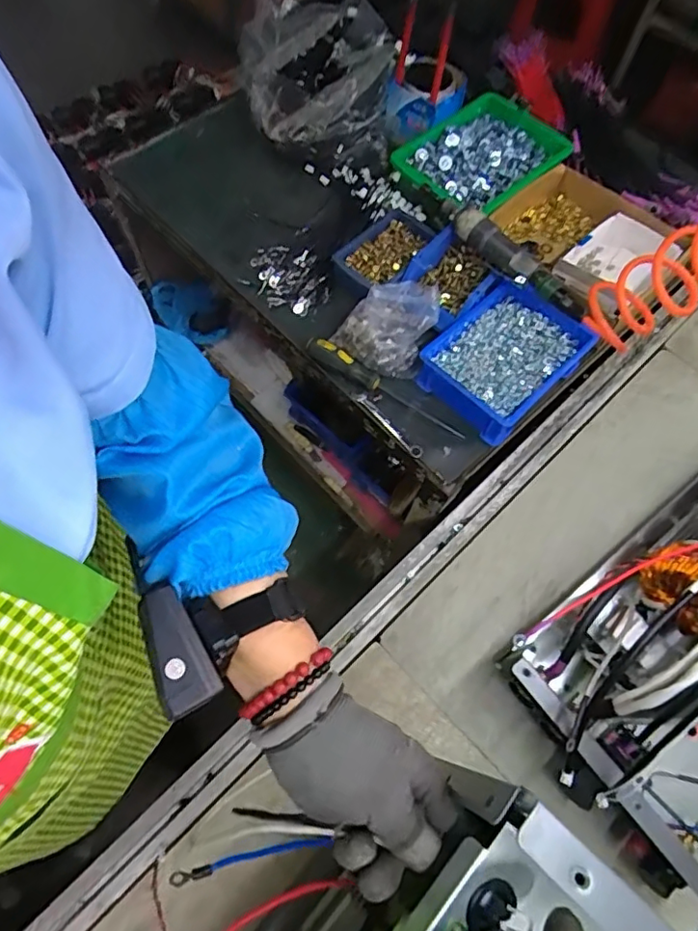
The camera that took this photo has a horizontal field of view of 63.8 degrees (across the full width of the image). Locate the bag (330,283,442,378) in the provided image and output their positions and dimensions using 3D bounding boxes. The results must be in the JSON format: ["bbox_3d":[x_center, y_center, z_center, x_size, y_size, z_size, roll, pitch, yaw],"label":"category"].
[{"bbox_3d":[0.053,-0.196,0.763,0.122,0.065,0.134,21,66,7],"label":"bag"}]

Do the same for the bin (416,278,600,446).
[{"bbox_3d":[0.200,-0.139,0.754,0.182,0.087,0.153,-41,73,-18],"label":"bin"}]

